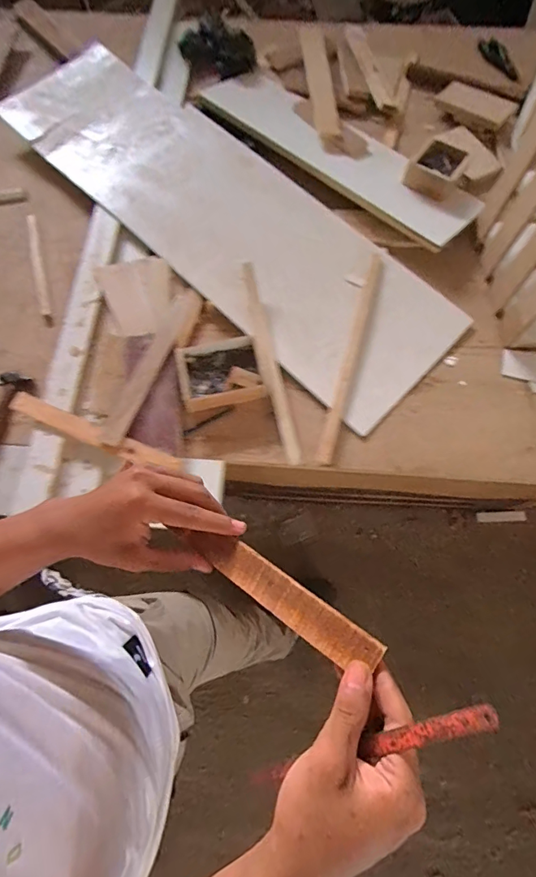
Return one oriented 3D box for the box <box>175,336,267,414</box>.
[{"bbox_3d":[-0.085,-0.117,0.733,0.134,0.047,0.113,-14,71,-5],"label":"box"}]

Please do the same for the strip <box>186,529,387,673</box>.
[{"bbox_3d":[0.006,0.125,0.341,0.176,0.007,0.035,29,88,28],"label":"strip"}]

